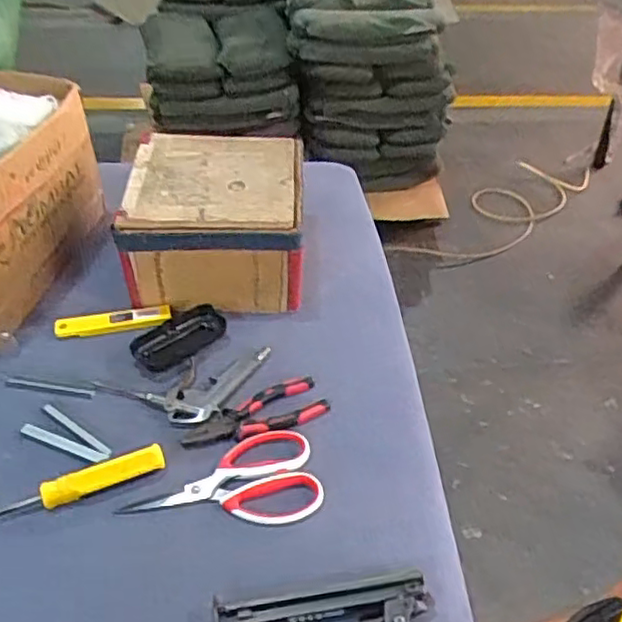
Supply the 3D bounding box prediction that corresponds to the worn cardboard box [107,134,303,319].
[{"bbox_3d":[-0.117,-0.114,0.849,0.206,0.130,0.208,0,43,0],"label":"worn cardboard box"}]

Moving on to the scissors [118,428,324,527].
[{"bbox_3d":[-0.083,0.168,0.633,0.180,0.007,0.097,-11,44,-12],"label":"scissors"}]

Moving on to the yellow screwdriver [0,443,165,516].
[{"bbox_3d":[-0.239,0.168,0.624,0.200,0.026,0.024,-16,46,-17],"label":"yellow screwdriver"}]

